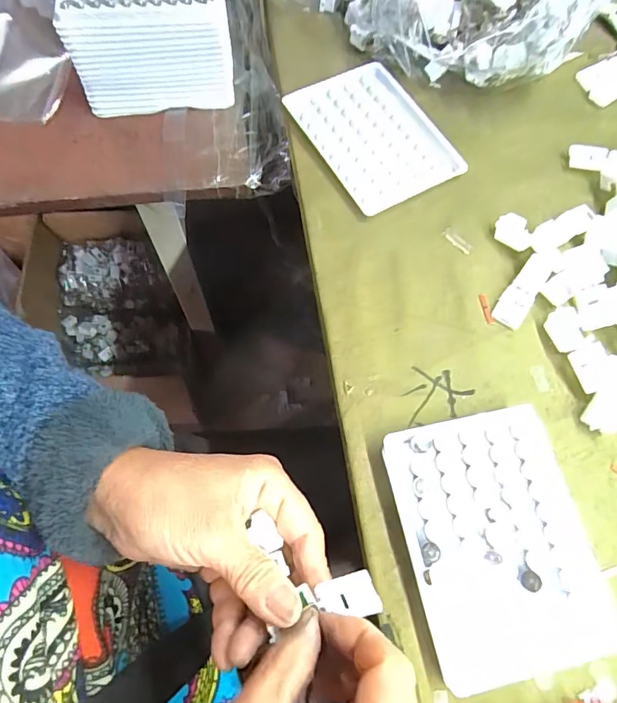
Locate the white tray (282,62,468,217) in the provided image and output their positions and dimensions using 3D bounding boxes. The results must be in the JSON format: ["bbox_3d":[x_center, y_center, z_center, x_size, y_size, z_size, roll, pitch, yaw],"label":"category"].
[{"bbox_3d":[0.054,-0.173,0.365,0.098,0.014,0.125,-29,71,-12],"label":"white tray"}]

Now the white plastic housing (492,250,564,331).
[{"bbox_3d":[0.150,-0.044,0.315,0.020,0.011,0.064,36,72,13],"label":"white plastic housing"}]

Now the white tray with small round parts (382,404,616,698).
[{"bbox_3d":[0.104,0.102,0.254,0.099,0.015,0.129,-12,68,-5],"label":"white tray with small round parts"}]

